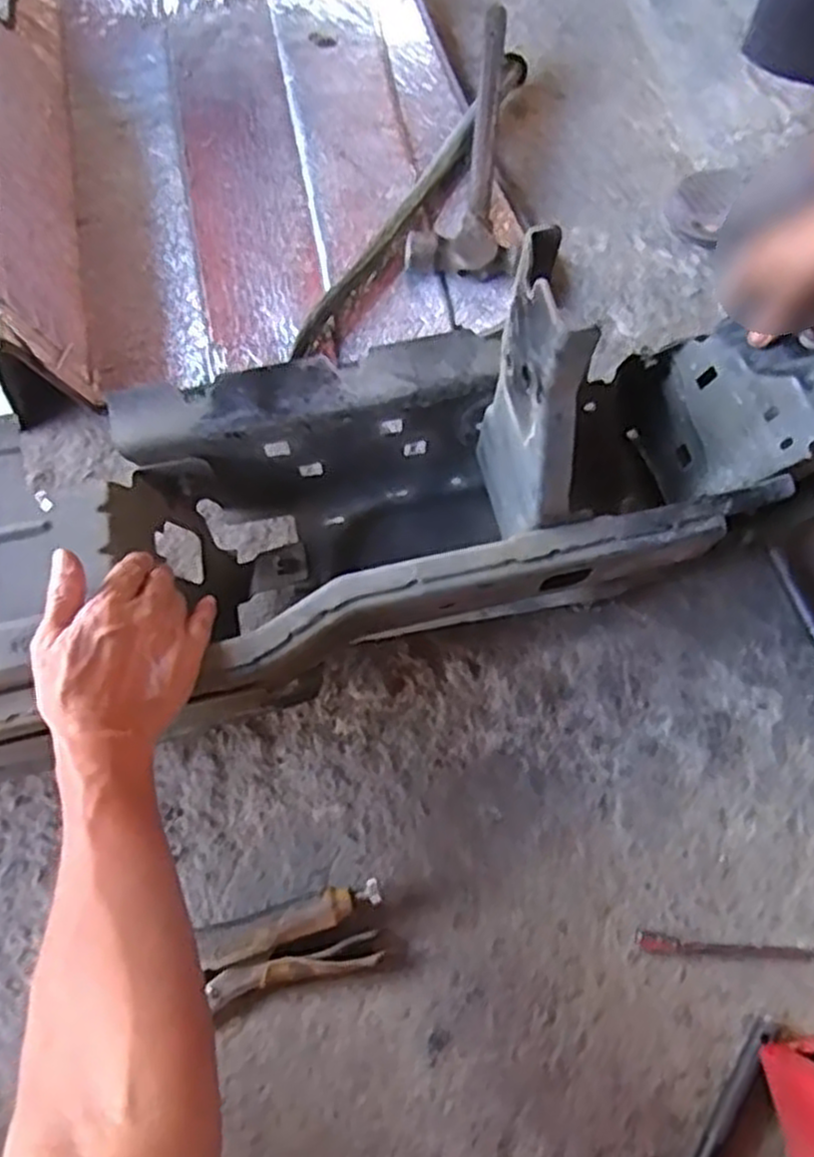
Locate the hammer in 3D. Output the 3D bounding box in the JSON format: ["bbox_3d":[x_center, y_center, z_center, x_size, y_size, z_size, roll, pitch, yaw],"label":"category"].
[{"bbox_3d":[0.064,-0.484,0.875,0.094,0.066,0.354,6,67,3],"label":"hammer"}]

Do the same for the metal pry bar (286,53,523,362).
[{"bbox_3d":[0.011,-0.410,0.855,0.025,0.035,0.470,30,70,12],"label":"metal pry bar"}]

